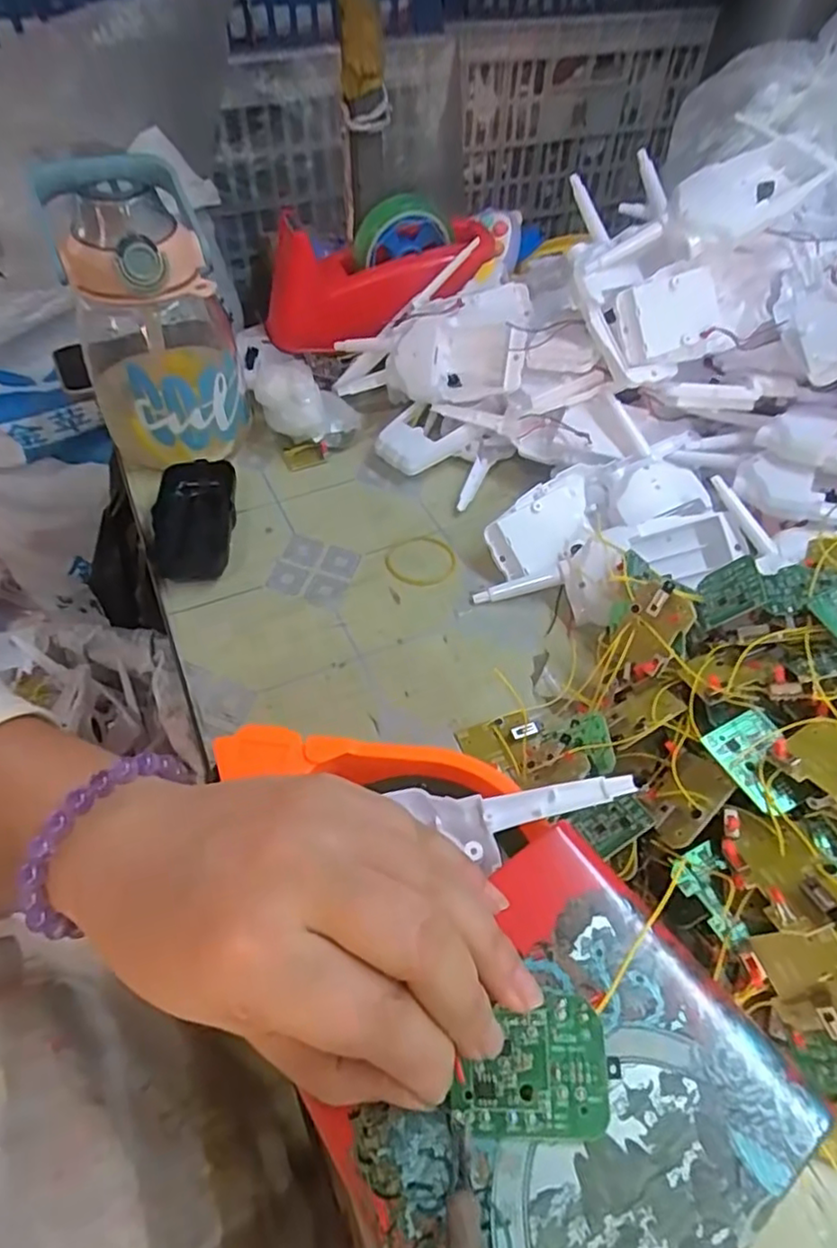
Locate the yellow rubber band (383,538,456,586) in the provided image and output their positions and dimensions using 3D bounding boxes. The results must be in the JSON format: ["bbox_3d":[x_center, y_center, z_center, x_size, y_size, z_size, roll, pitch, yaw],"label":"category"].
[{"bbox_3d":[0.001,-0.046,0.440,0.049,0.004,0.047,-4,50,-4],"label":"yellow rubber band"}]

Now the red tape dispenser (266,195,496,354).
[{"bbox_3d":[-0.039,-0.303,0.534,0.213,0.110,0.068,-20,51,6],"label":"red tape dispenser"}]

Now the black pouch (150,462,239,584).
[{"bbox_3d":[-0.158,-0.073,0.449,0.056,0.028,0.108,-9,51,-9],"label":"black pouch"}]

